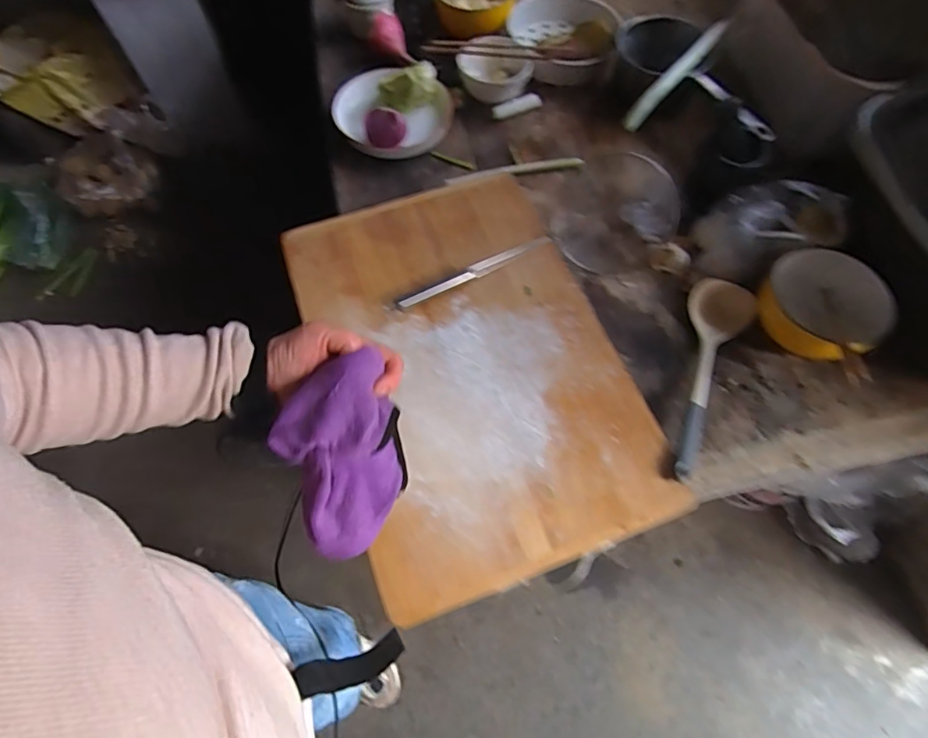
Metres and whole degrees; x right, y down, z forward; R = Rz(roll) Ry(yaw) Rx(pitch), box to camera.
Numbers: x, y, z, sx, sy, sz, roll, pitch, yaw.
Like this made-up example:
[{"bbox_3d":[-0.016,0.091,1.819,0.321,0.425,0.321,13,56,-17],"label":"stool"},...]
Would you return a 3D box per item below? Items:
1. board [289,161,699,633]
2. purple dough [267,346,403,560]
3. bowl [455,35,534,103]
[{"bbox_3d":[0.003,-0.019,0.695,0.372,0.032,0.569,-20,65,-8],"label":"board"},{"bbox_3d":[-0.105,0.076,0.433,0.090,0.168,0.043,0,20,2],"label":"purple dough"},{"bbox_3d":[0.059,-0.546,0.934,0.109,0.050,0.116,1,65,-1],"label":"bowl"}]

